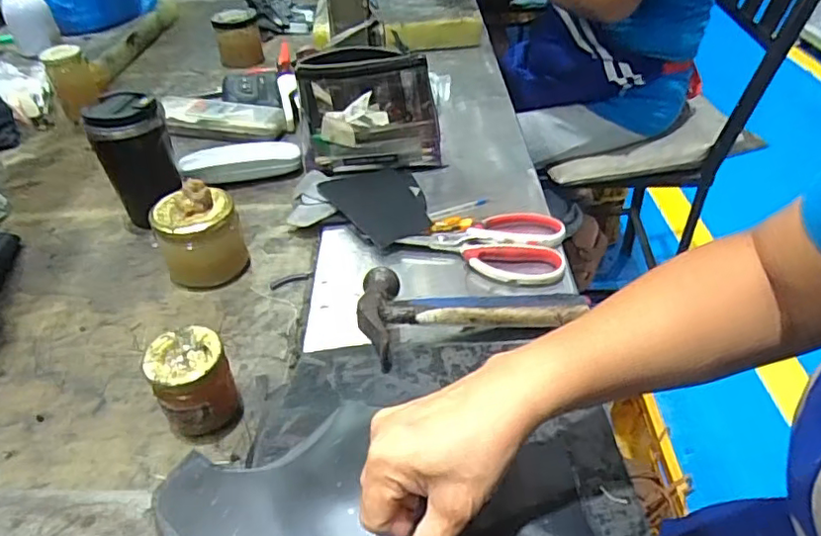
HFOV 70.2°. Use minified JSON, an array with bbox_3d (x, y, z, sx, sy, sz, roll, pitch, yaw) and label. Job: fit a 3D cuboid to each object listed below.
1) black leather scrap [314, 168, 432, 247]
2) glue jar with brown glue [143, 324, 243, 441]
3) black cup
[{"bbox_3d":[-0.041,-0.077,0.691,0.115,0.012,0.161,-7,37,-12],"label":"black leather scrap"},{"bbox_3d":[-0.170,0.095,0.466,0.059,0.081,0.054,-15,41,-16],"label":"glue jar with brown glue"},{"bbox_3d":[-0.313,-0.122,0.678,0.080,0.147,0.067,-21,43,-22],"label":"black cup"}]

